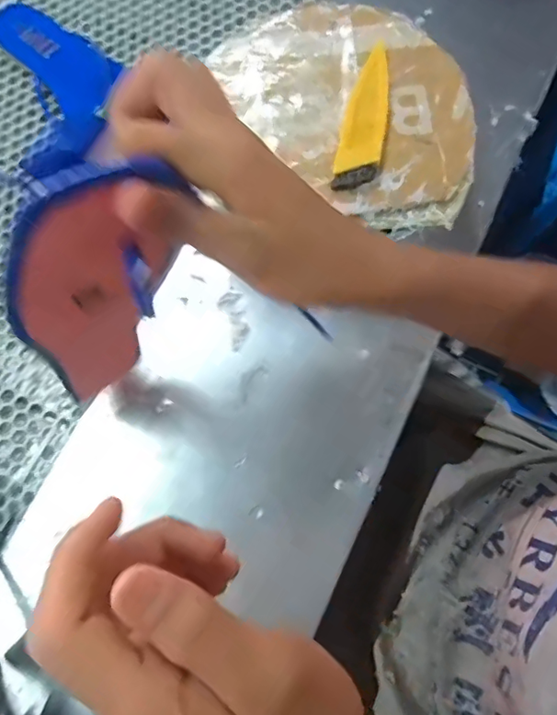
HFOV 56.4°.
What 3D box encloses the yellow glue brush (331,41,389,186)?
[{"bbox_3d":[0.069,-0.191,0.410,0.034,0.013,0.127,10,74,4],"label":"yellow glue brush"}]

